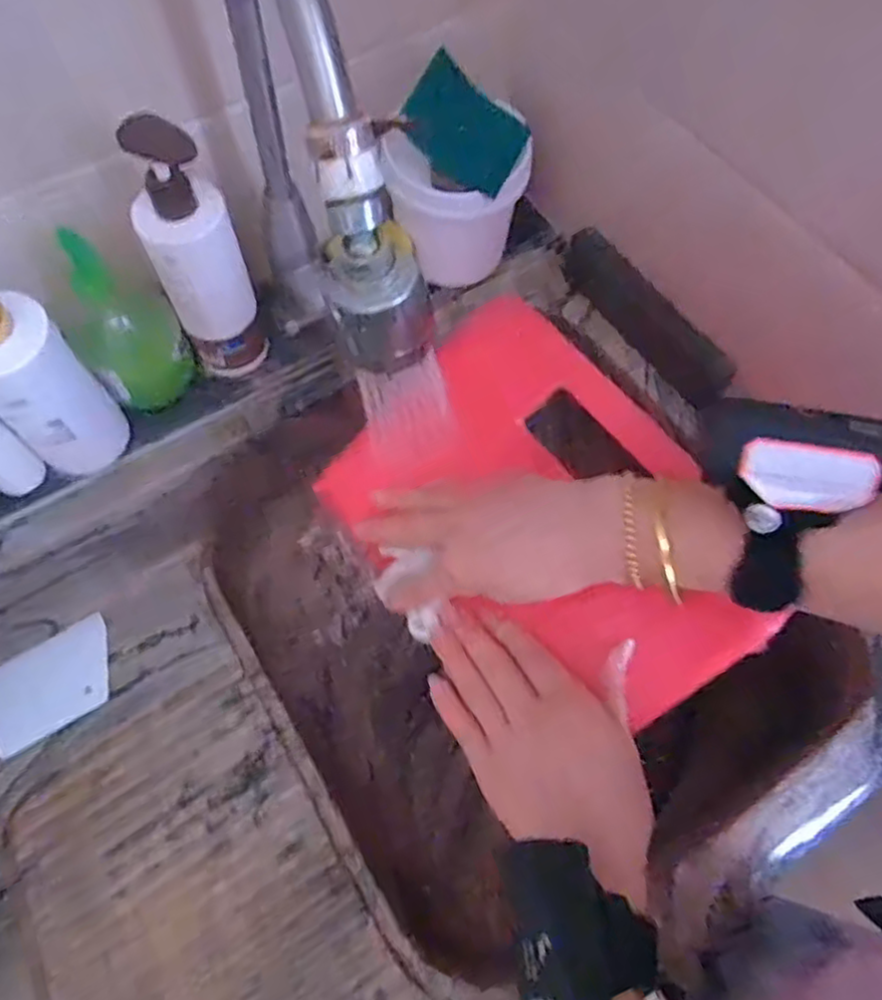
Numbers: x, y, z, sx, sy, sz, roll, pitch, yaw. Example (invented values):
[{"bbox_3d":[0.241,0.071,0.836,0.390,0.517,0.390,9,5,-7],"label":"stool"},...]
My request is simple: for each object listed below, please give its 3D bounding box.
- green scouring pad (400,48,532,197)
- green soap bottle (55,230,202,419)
[{"bbox_3d":[0.020,-0.304,0.560,0.098,0.013,0.071,29,97,-18],"label":"green scouring pad"},{"bbox_3d":[-0.257,-0.139,0.550,0.073,0.145,0.054,-38,71,-16],"label":"green soap bottle"}]

